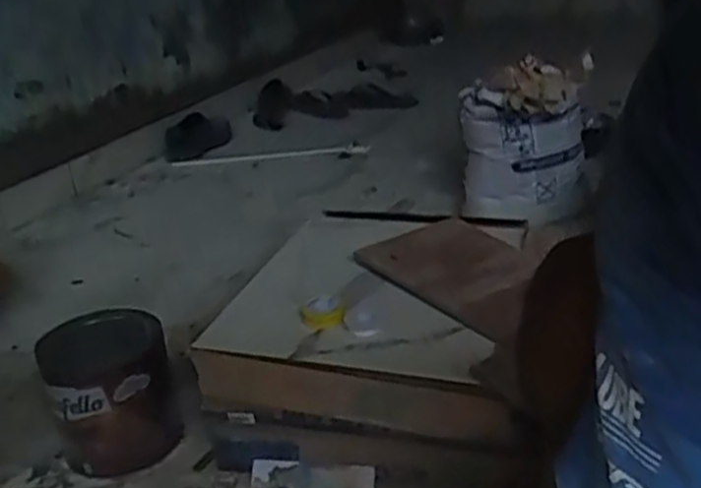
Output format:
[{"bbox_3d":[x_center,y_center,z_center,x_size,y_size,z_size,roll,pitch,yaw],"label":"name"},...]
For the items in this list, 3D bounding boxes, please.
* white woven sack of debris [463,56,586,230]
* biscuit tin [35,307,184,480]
[{"bbox_3d":[0.313,-0.187,1.366,0.211,0.265,0.197,2,27,13],"label":"white woven sack of debris"},{"bbox_3d":[-0.296,0.181,0.935,0.141,0.145,0.141,-13,27,-17],"label":"biscuit tin"}]

